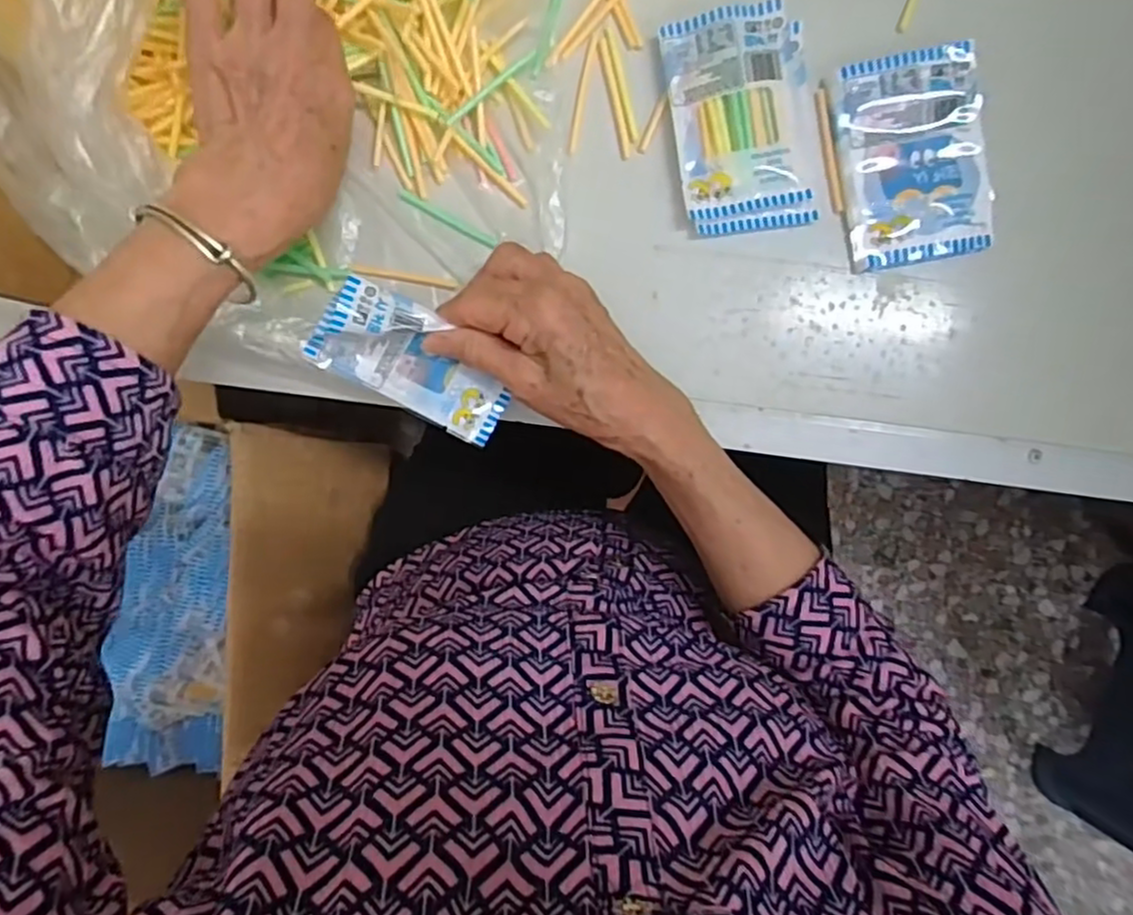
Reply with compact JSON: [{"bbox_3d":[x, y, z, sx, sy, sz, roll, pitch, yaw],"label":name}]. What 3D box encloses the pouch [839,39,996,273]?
[{"bbox_3d":[0.180,-0.156,0.362,0.069,0.009,0.105,-8,92,4],"label":"pouch"}]

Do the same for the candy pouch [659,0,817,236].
[{"bbox_3d":[0.093,-0.177,0.367,0.070,0.013,0.111,-6,92,3],"label":"candy pouch"}]

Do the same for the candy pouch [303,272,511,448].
[{"bbox_3d":[-0.077,-0.045,0.356,0.098,0.027,0.054,35,97,-18],"label":"candy pouch"}]

